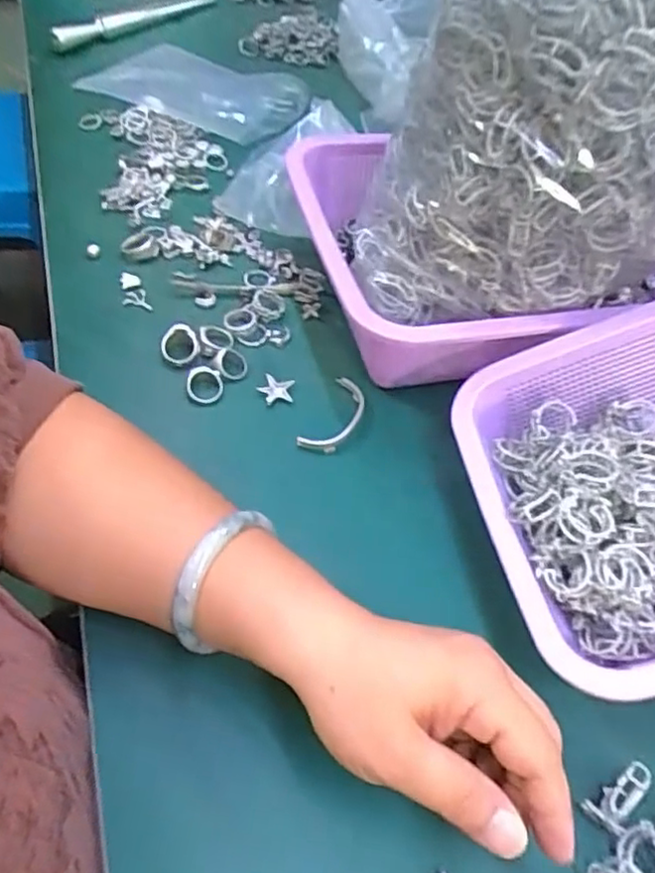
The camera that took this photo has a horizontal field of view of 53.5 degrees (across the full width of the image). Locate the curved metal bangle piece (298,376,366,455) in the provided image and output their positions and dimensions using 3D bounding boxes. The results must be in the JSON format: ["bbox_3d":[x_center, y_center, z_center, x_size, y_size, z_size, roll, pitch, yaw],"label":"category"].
[{"bbox_3d":[0.006,-0.013,0.428,0.027,0.008,0.066,25,54,11],"label":"curved metal bangle piece"}]

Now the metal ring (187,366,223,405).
[{"bbox_3d":[-0.081,-0.034,0.429,0.025,0.007,0.025,3,77,-13],"label":"metal ring"}]

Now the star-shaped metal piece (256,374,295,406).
[{"bbox_3d":[-0.035,-0.031,0.437,0.024,0.011,0.020,5,52,-4],"label":"star-shaped metal piece"}]

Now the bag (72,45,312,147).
[{"bbox_3d":[-0.136,-0.346,0.658,0.213,0.028,0.131,26,54,12],"label":"bag"}]

